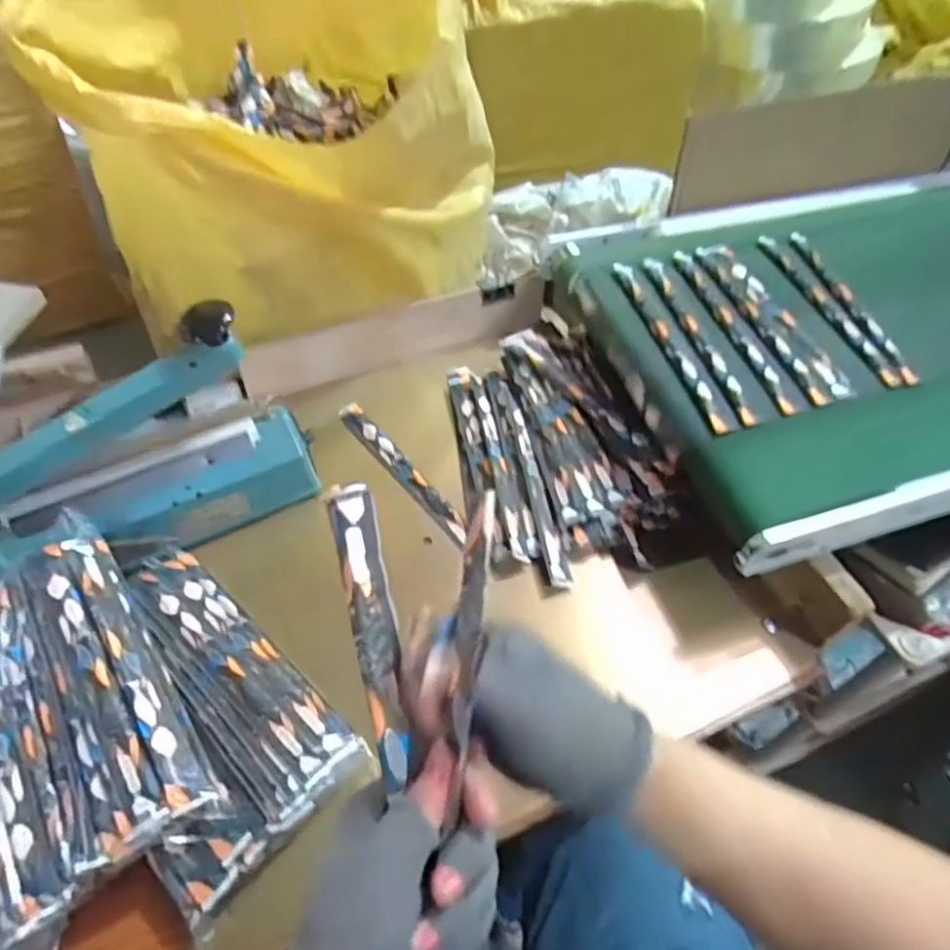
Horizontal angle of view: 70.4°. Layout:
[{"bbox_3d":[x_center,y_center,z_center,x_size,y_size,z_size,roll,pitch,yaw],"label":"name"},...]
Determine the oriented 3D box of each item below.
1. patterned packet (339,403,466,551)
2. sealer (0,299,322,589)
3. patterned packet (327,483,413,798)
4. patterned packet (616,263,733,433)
[{"bbox_3d":[-0.074,-0.005,0.683,0.023,0.010,0.209,-30,58,-23],"label":"patterned packet"},{"bbox_3d":[-0.293,-0.006,0.560,0.298,0.183,0.079,-26,57,-21],"label":"sealer"},{"bbox_3d":[-0.045,0.071,0.302,0.019,0.005,0.131,-10,83,-10],"label":"patterned packet"},{"bbox_3d":[0.184,-0.131,0.647,0.019,0.009,0.240,-10,52,-10],"label":"patterned packet"}]

